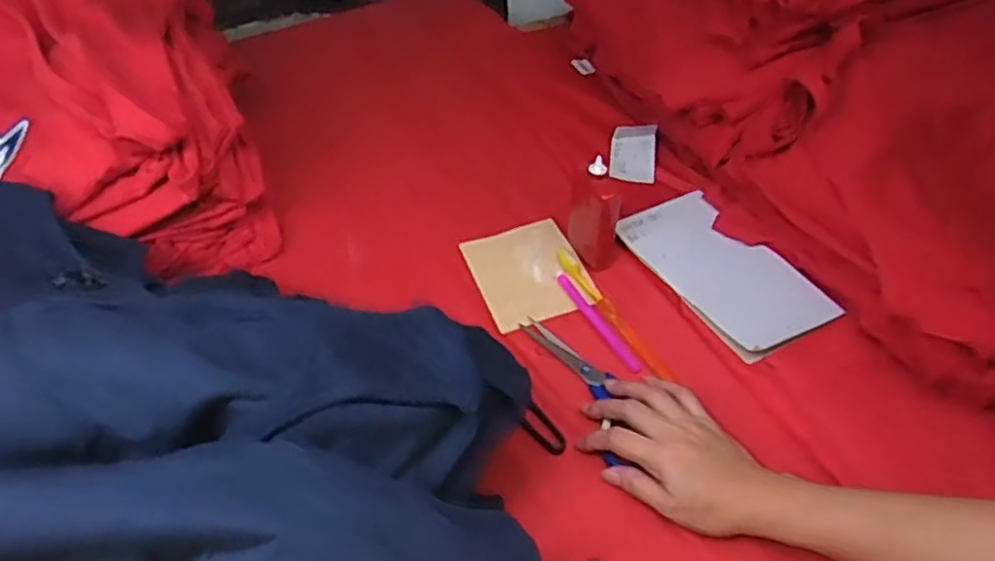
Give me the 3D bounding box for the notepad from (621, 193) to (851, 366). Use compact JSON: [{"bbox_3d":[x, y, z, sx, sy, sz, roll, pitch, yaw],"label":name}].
[{"bbox_3d":[0.221,-0.013,0.673,0.121,0.011,0.194,-22,51,-22],"label":"notepad"}]

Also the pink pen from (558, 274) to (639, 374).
[{"bbox_3d":[0.091,0.036,0.643,0.012,0.009,0.132,-22,46,-18],"label":"pink pen"}]

